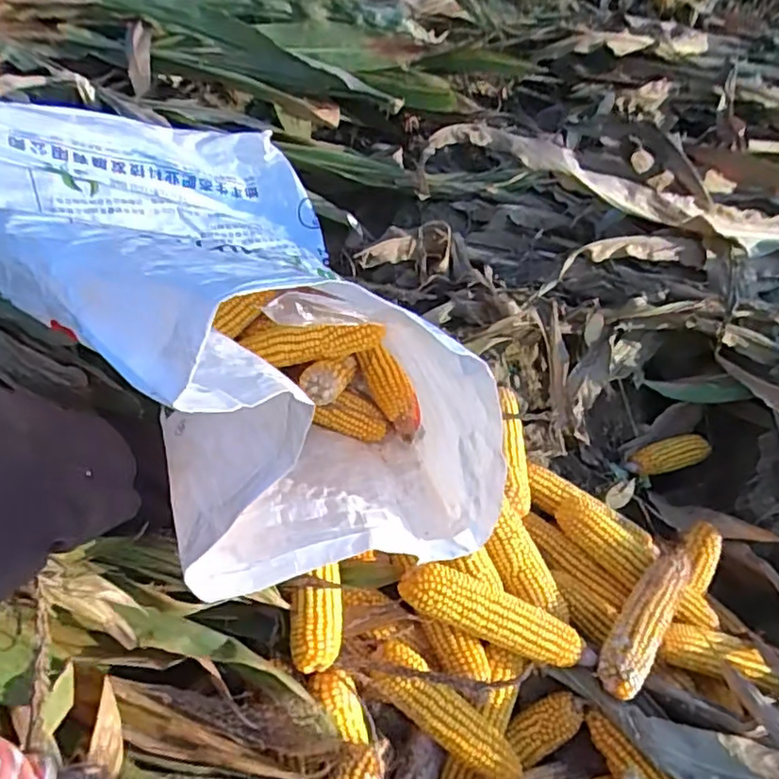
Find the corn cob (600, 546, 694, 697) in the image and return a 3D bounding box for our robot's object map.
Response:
[{"bbox_3d":[0.284,0.249,0.694,0.051,0.041,0.194,32,56,18],"label":"corn cob"}]

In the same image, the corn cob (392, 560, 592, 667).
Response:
[{"bbox_3d":[0.116,0.241,0.659,0.217,0.042,0.051,24,53,-3],"label":"corn cob"}]

